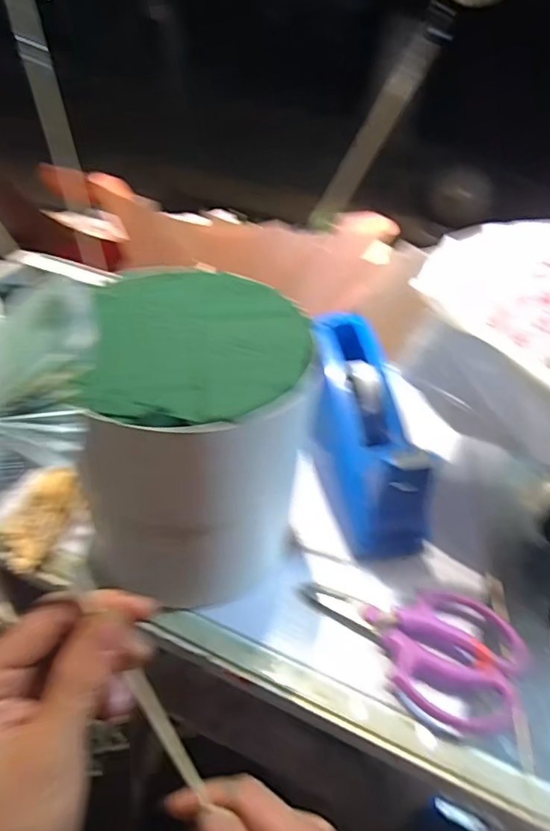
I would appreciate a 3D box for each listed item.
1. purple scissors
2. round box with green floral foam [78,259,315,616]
[{"bbox_3d":[0.098,0.161,0.388,0.162,0.022,0.086,21,46,16],"label":"purple scissors"},{"bbox_3d":[-0.059,0.012,0.367,0.154,0.156,0.173,1,44,-5],"label":"round box with green floral foam"}]

